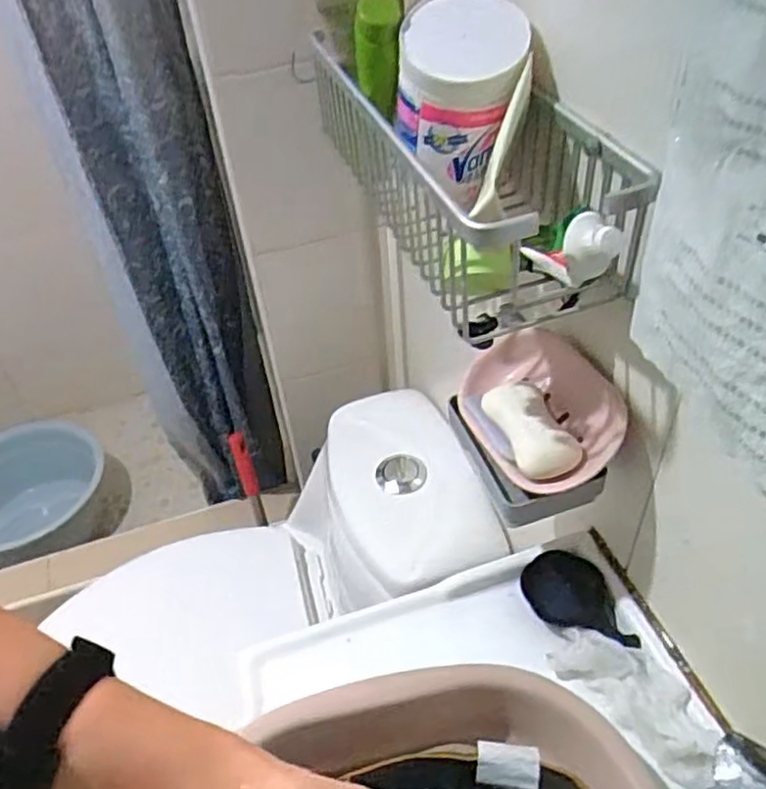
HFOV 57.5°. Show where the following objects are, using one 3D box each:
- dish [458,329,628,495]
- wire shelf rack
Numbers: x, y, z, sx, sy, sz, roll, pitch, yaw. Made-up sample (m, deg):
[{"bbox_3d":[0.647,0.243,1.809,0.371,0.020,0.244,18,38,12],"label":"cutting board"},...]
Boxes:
[{"bbox_3d":[0.119,0.009,0.534,0.089,0.046,0.140,-20,45,-14],"label":"dish"},{"bbox_3d":[0.055,-0.180,0.529,0.127,0.111,0.381,-18,45,-12],"label":"wire shelf rack"}]

